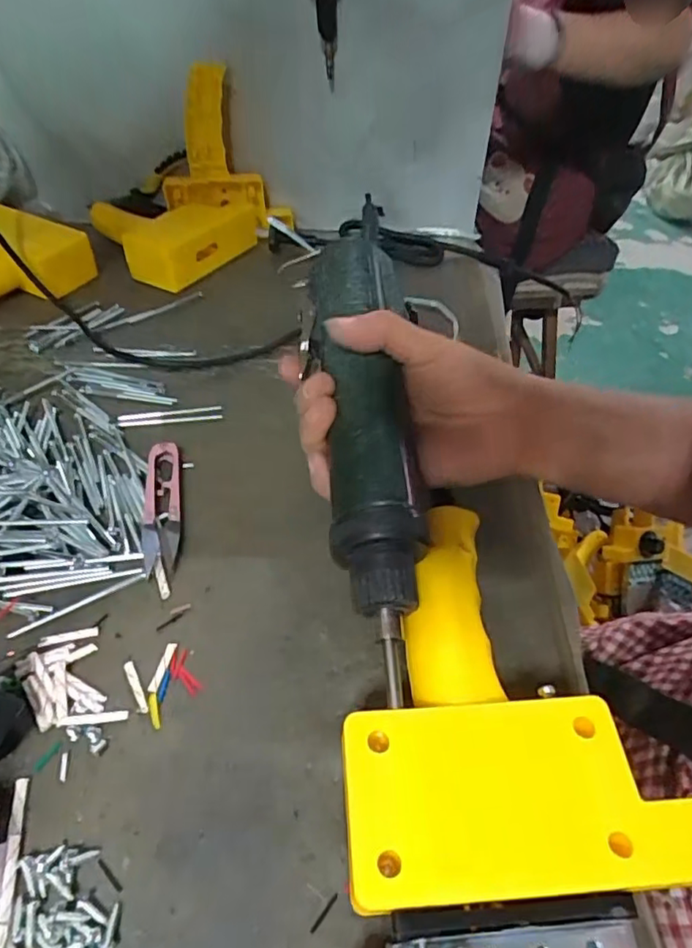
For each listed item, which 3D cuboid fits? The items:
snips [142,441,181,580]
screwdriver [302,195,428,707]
[{"bbox_3d":[-0.111,0.017,0.353,0.022,0.008,0.099,-8,46,-8],"label":"snips"},{"bbox_3d":[0.008,-0.034,0.283,0.045,0.033,0.259,-3,61,-3],"label":"screwdriver"}]

